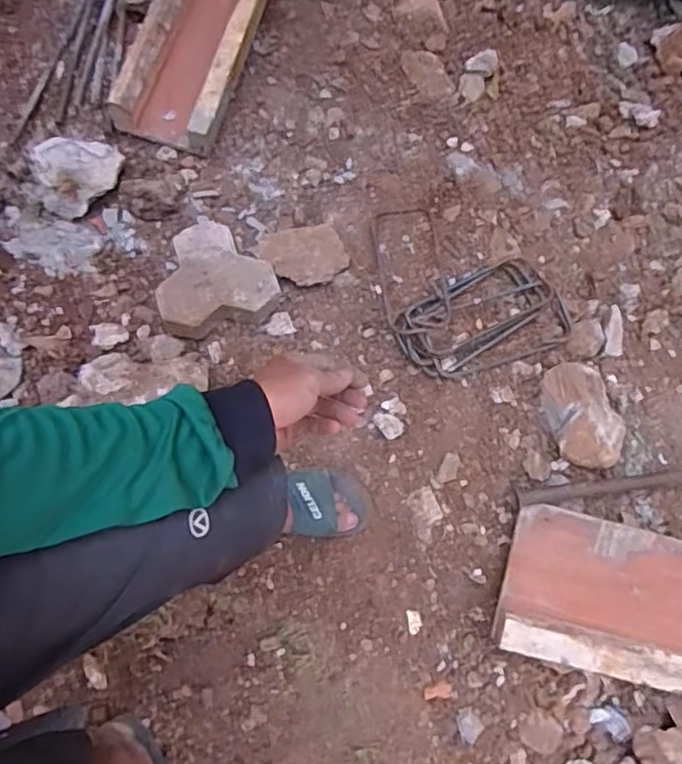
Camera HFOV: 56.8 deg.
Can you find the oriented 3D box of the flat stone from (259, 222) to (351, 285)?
[{"bbox_3d":[-0.063,-0.220,1.109,0.145,0.032,0.106,-12,78,-4],"label":"flat stone"}]

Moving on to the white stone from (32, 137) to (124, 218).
[{"bbox_3d":[-0.467,-0.372,1.127,0.149,0.054,0.151,0,77,-1],"label":"white stone"}]

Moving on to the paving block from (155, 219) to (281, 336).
[{"bbox_3d":[-0.217,-0.178,1.076,0.196,0.072,0.186,-19,79,-6],"label":"paving block"}]

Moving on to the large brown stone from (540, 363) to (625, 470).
[{"bbox_3d":[0.387,0.051,1.027,0.106,0.063,0.186,-14,71,-2],"label":"large brown stone"}]

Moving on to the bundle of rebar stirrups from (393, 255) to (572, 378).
[{"bbox_3d":[0.242,-0.104,1.079,0.284,0.033,0.173,-22,79,-6],"label":"bundle of rebar stirrups"}]

